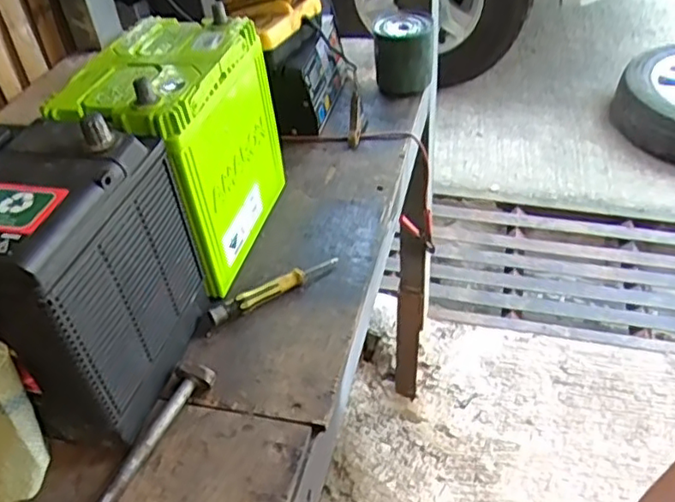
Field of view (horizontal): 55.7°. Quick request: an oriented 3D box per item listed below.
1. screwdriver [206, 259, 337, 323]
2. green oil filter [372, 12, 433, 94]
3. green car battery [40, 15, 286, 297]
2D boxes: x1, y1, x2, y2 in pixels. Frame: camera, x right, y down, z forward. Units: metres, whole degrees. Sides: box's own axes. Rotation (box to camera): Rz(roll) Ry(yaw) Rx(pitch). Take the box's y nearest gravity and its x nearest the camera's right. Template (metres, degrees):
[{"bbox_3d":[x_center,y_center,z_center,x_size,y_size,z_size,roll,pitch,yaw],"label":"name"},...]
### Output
[{"bbox_3d":[-0.059,0.032,0.612,0.135,0.016,0.017,-28,46,-23],"label":"screwdriver"},{"bbox_3d":[0.092,-0.275,0.878,0.078,0.083,0.074,1,42,8],"label":"green oil filter"},{"bbox_3d":[-0.153,-0.096,0.632,0.129,0.198,0.195,8,43,16],"label":"green car battery"}]

